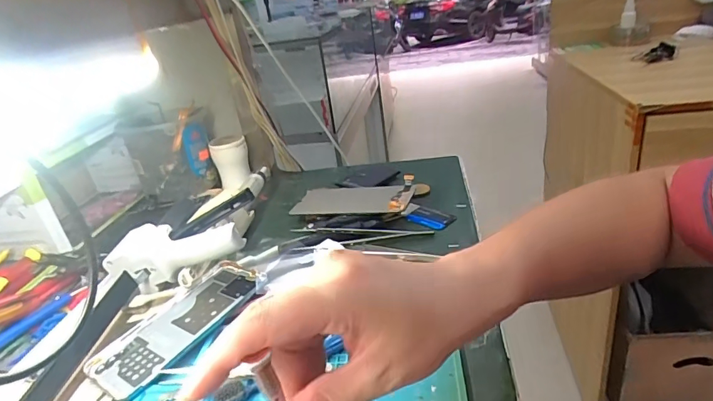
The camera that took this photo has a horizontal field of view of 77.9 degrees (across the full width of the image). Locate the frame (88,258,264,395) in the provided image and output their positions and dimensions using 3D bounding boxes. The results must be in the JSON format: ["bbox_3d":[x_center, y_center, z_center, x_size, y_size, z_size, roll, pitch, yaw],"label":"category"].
[{"bbox_3d":[-0.160,0.109,0.405,0.076,0.013,0.155,11,32,34],"label":"frame"}]

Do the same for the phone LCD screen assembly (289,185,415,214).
[{"bbox_3d":[-0.005,-0.003,0.562,0.152,0.005,0.075,-4,25,21],"label":"phone LCD screen assembly"}]

